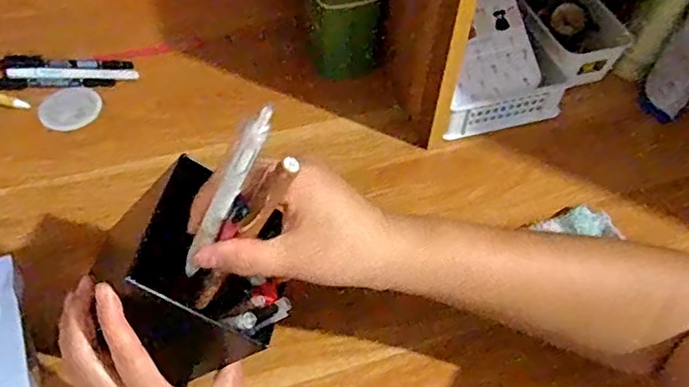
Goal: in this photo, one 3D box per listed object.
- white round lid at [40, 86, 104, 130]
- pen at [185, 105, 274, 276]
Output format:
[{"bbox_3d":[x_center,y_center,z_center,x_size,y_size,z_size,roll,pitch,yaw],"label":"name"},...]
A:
[{"bbox_3d":[-0.296,-0.092,0.641,0.062,0.010,0.052,-28,59,-21],"label":"white round lid"},{"bbox_3d":[-0.065,0.004,0.318,0.010,0.134,0.009,-1,50,-35],"label":"pen"}]

